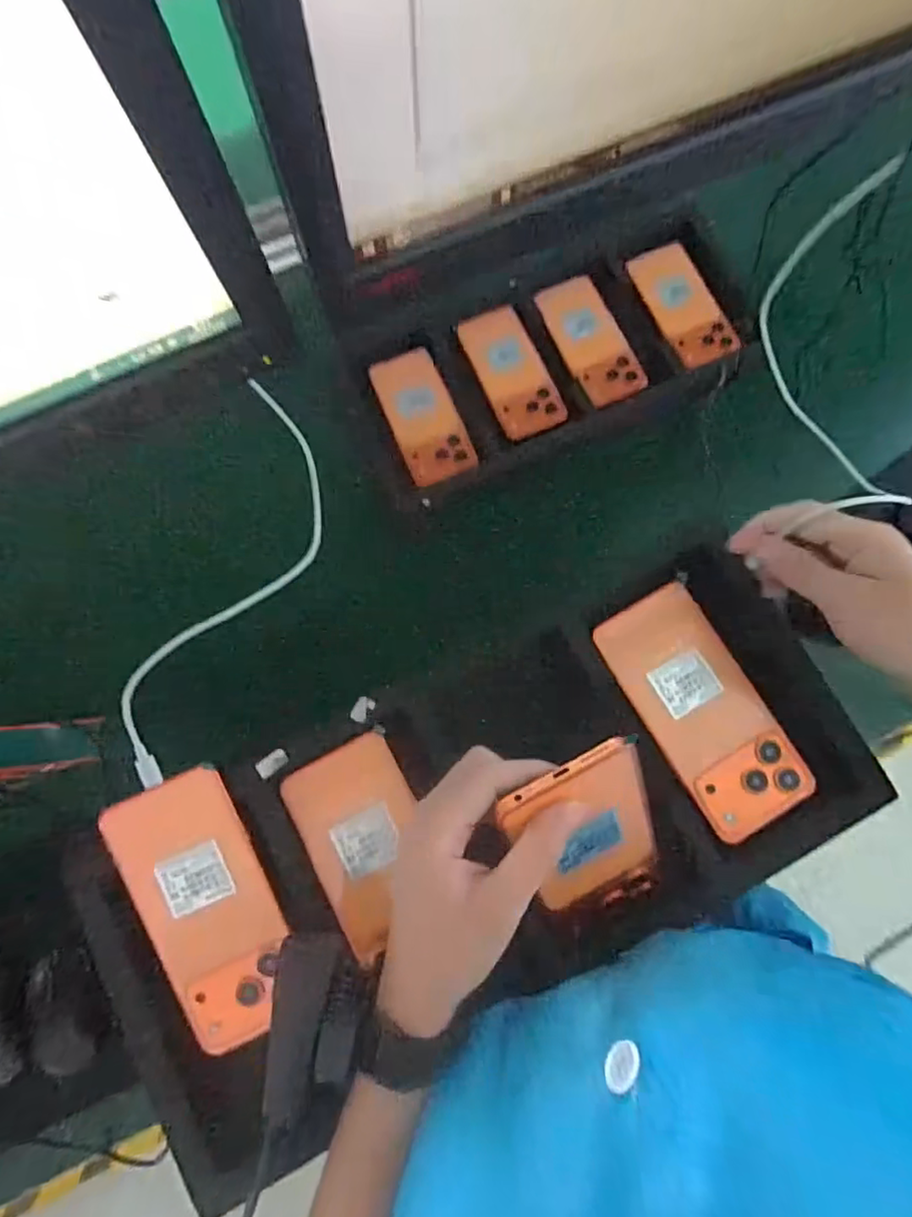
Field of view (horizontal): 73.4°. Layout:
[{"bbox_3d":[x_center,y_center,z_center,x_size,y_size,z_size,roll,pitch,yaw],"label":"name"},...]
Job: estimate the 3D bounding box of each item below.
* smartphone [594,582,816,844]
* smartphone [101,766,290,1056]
[{"bbox_3d":[0.166,0.067,0.412,0.076,0.008,0.161,-30,79,-5],"label":"smartphone"},{"bbox_3d":[-0.150,0.183,0.374,0.072,0.005,0.160,-24,91,-10],"label":"smartphone"}]

